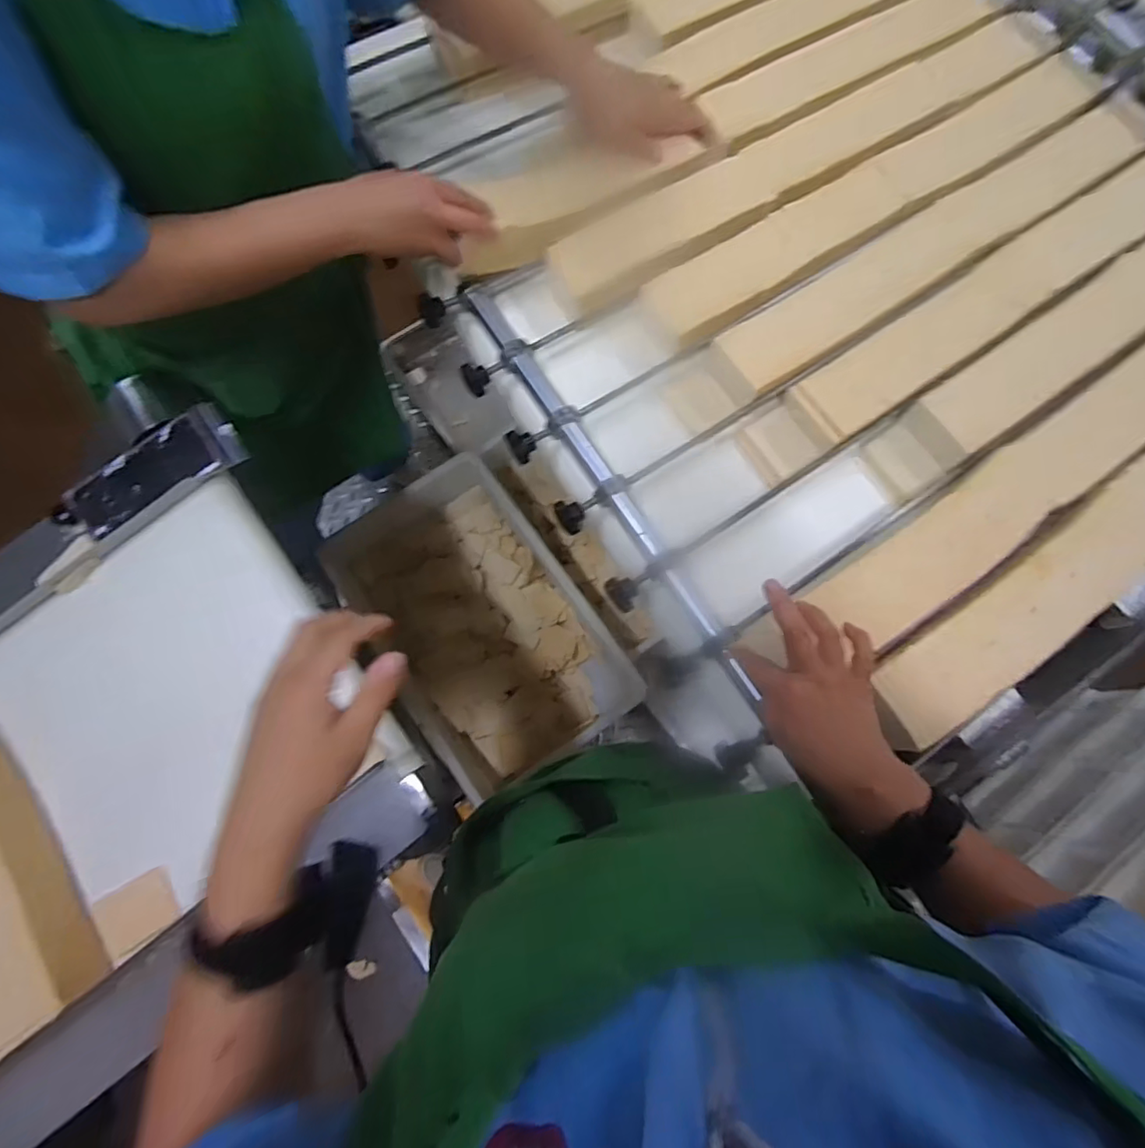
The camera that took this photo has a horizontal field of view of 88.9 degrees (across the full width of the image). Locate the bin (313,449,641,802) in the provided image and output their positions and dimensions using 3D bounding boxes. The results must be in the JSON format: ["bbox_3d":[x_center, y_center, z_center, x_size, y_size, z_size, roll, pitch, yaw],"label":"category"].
[{"bbox_3d":[-0.196,0.097,1.263,0.419,0.188,0.678,-37,79,-11],"label":"bin"}]

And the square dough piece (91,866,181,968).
[{"bbox_3d":[-0.460,0.358,0.619,0.007,0.073,0.064,-17,90,22],"label":"square dough piece"}]

